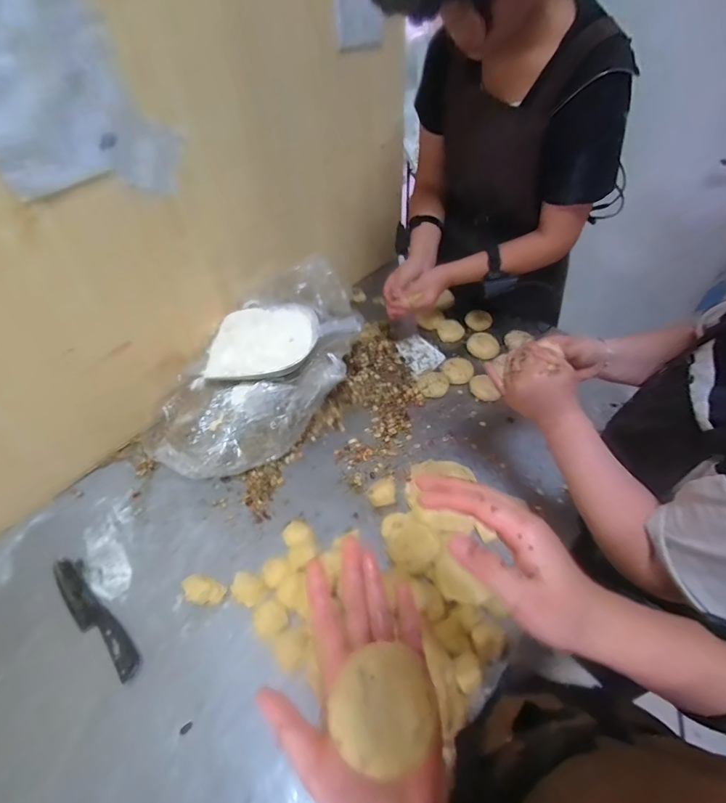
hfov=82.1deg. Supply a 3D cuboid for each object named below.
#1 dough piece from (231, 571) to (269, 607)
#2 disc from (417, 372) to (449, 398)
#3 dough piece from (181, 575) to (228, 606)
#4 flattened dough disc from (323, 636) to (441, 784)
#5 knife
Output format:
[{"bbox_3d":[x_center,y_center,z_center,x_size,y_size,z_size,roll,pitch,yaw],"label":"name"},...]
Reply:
[{"bbox_3d":[-0.178,0.295,0.654,0.066,0.029,0.041,24,55,23],"label":"dough piece"},{"bbox_3d":[0.153,-0.037,0.904,0.064,0.019,0.063,-2,49,3],"label":"disc"},{"bbox_3d":[-0.246,0.295,0.647,0.059,0.040,0.033,7,50,11],"label":"dough piece"},{"bbox_3d":[0.014,0.196,0.266,0.062,0.008,0.068,-20,75,-17],"label":"flattened dough disc"},{"bbox_3d":[-0.422,0.329,0.650,0.246,0.008,0.047,33,59,28],"label":"knife"}]

